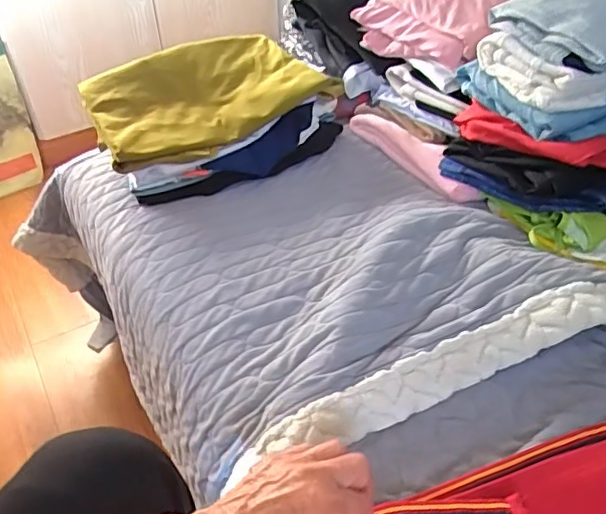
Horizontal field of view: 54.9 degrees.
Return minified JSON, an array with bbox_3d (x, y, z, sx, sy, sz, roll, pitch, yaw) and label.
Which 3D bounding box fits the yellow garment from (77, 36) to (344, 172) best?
[{"bbox_3d":[-0.137,-0.225,0.799,0.304,0.047,0.232,-23,46,-21],"label":"yellow garment"}]

